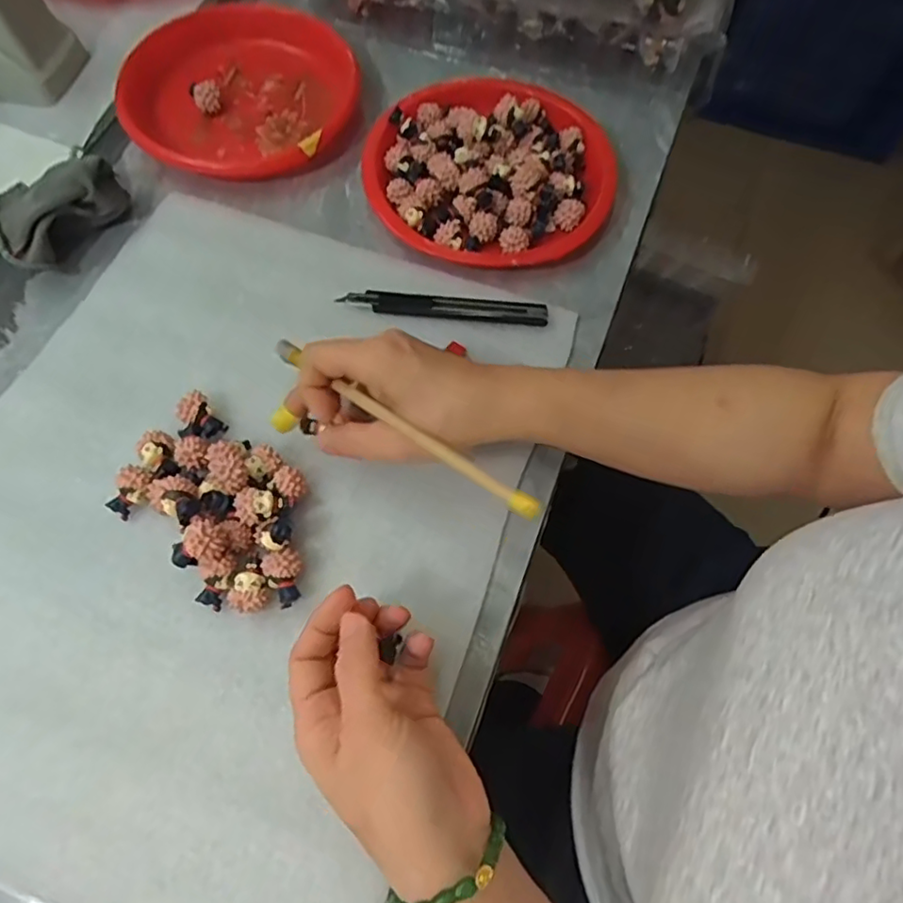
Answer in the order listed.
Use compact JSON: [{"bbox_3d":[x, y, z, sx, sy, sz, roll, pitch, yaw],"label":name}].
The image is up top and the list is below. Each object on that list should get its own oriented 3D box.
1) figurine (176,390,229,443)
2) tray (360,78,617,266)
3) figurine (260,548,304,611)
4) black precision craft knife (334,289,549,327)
[{"bbox_3d":[-0.152,-0.018,0.368,0.027,0.019,0.025,1,66,-2],"label":"figurine"},{"bbox_3d":[0.028,-0.203,0.442,0.175,0.034,0.159,-8,67,-6],"label":"tray"},{"bbox_3d":[-0.090,0.069,0.333,0.020,0.017,0.030,-21,68,-13],"label":"figurine"},{"bbox_3d":[-0.004,-0.097,0.408,0.136,0.008,0.017,5,66,0],"label":"black precision craft knife"}]

